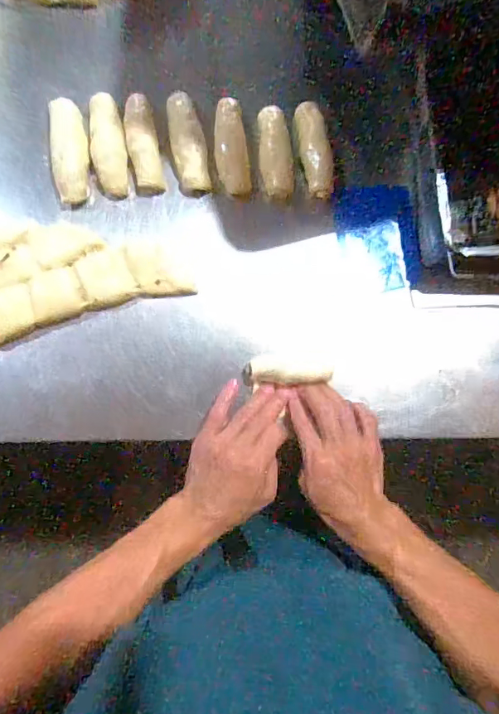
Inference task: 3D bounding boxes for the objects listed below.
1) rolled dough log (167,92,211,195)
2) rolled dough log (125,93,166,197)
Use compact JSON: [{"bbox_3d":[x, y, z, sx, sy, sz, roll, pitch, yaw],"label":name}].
[{"bbox_3d":[-0.065,-0.228,0.488,0.033,0.023,0.110,-10,84,-4],"label":"rolled dough log"},{"bbox_3d":[-0.109,-0.221,0.480,0.031,0.020,0.102,-9,84,-4],"label":"rolled dough log"}]

